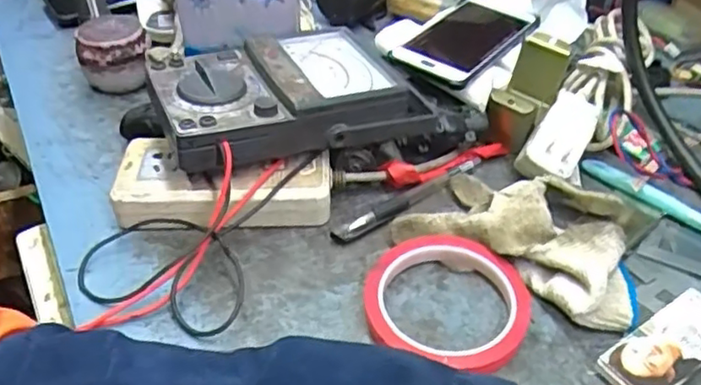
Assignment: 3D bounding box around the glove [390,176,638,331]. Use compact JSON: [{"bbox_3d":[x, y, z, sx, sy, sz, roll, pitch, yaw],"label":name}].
[{"bbox_3d":[0.118,0.021,0.436,0.156,0.036,0.110,22,46,24],"label":"glove"}]

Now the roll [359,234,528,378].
[{"bbox_3d":[0.059,0.065,0.399,0.095,0.018,0.092,0,41,0],"label":"roll"}]

